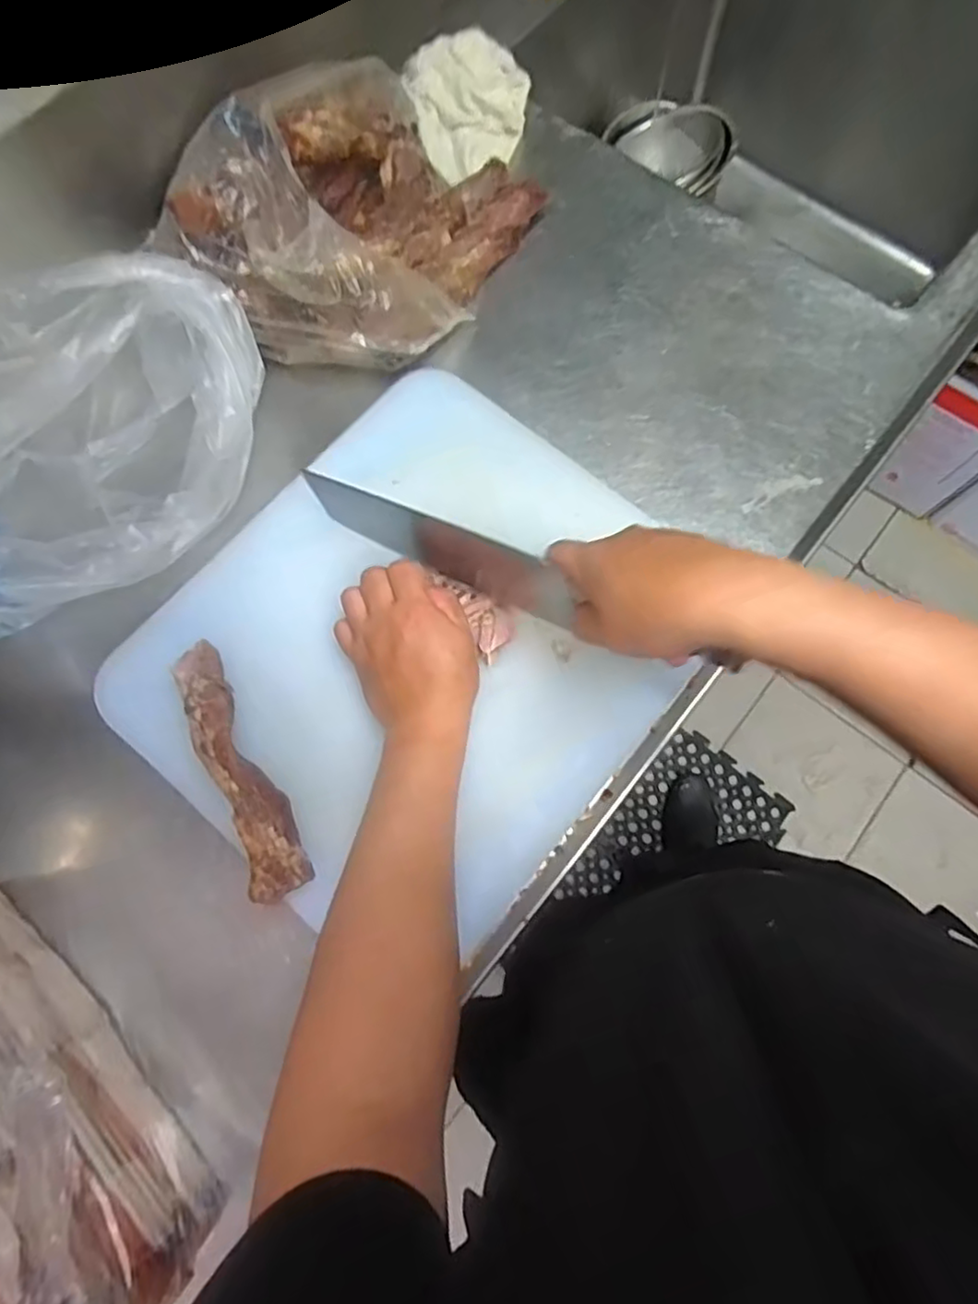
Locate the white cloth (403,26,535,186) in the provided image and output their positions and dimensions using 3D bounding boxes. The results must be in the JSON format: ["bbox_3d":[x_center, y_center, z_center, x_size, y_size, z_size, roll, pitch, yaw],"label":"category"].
[{"bbox_3d":[-0.013,-0.556,0.671,0.128,0.050,0.125,-19,75,-4],"label":"white cloth"}]

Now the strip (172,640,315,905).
[{"bbox_3d":[-0.171,0.077,0.456,0.040,0.027,0.185,-27,76,-6],"label":"strip"}]

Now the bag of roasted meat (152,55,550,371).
[{"bbox_3d":[-0.099,-0.384,0.570,0.190,0.129,0.278,35,78,10],"label":"bag of roasted meat"}]

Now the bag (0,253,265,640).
[{"bbox_3d":[-0.324,-0.163,0.515,0.326,0.140,0.184,-43,78,-10],"label":"bag"}]

